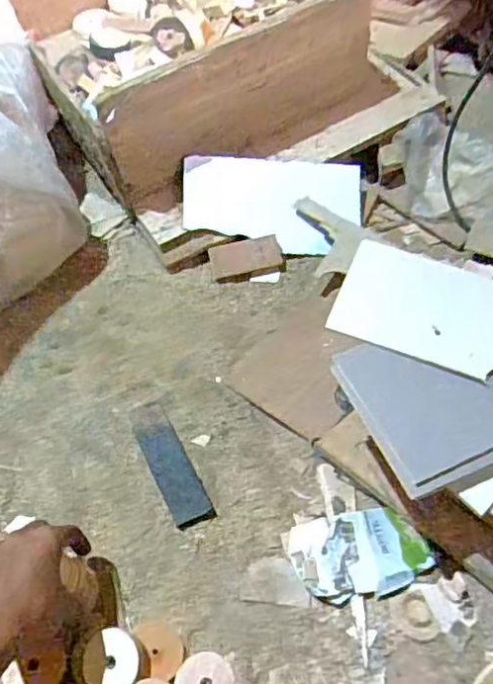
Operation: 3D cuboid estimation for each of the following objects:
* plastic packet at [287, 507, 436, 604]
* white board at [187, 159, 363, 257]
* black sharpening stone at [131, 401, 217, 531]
[{"bbox_3d":[0.111,0.205,0.593,0.129,0.026,0.079,-7,54,-10],"label":"plastic packet"},{"bbox_3d":[0.037,-0.189,0.832,0.243,0.016,0.130,3,83,-6],"label":"white board"},{"bbox_3d":[-0.082,0.128,0.645,0.041,0.009,0.146,-21,57,-19],"label":"black sharpening stone"}]

